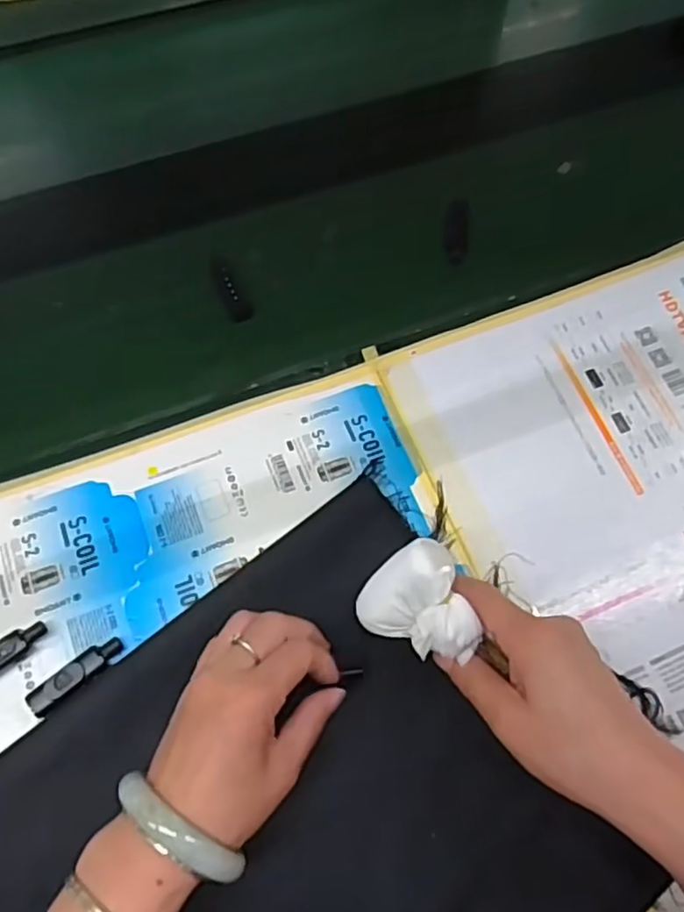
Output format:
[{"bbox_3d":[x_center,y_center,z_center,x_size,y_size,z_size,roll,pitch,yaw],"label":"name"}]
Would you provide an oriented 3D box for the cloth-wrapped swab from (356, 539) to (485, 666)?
[{"bbox_3d":[0.039,0.079,0.343,0.049,0.042,0.057,-22,66,-10],"label":"cloth-wrapped swab"}]

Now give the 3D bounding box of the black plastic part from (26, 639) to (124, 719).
[{"bbox_3d":[-0.151,0.124,0.377,0.056,0.009,0.015,-40,70,-18],"label":"black plastic part"}]

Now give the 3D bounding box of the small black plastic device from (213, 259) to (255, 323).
[{"bbox_3d":[-0.081,-0.123,0.491,0.017,0.004,0.050,-24,86,-11],"label":"small black plastic device"}]

